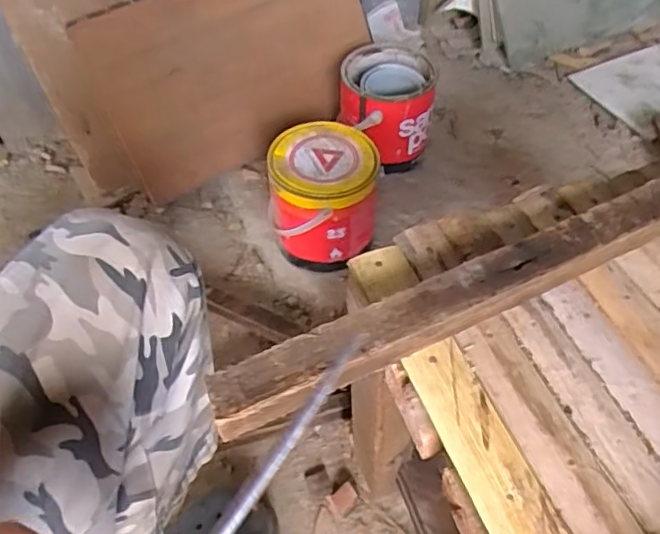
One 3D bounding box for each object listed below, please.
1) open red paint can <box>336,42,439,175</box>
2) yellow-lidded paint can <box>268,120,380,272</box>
[{"bbox_3d":[0.103,-0.263,1.048,0.139,0.154,0.171,-13,53,-10],"label":"open red paint can"},{"bbox_3d":[-0.003,-0.100,0.879,0.141,0.155,0.140,0,52,0],"label":"yellow-lidded paint can"}]

